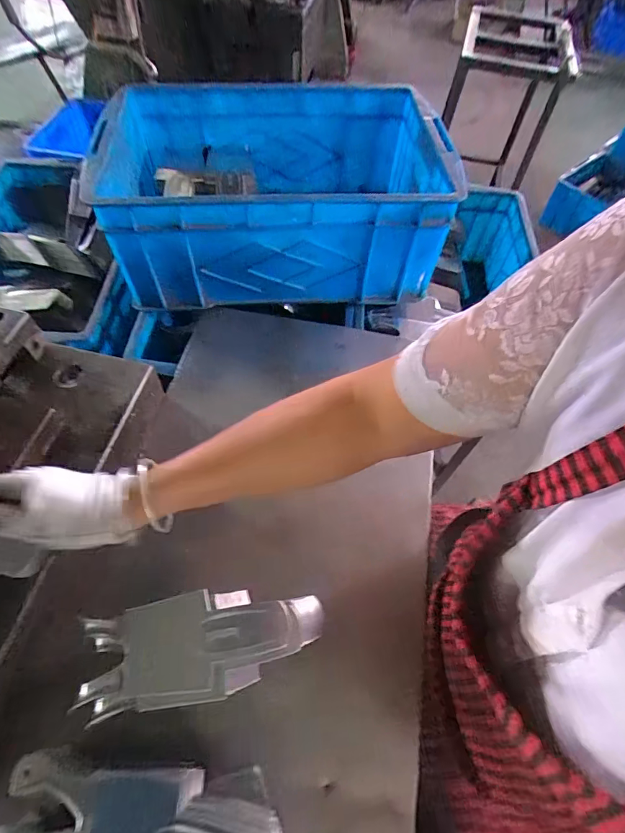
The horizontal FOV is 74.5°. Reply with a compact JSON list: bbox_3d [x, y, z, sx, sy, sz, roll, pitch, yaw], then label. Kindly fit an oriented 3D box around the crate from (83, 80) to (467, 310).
[{"bbox_3d":[-0.062,-0.330,0.615,0.449,0.172,0.298,-2,58,-5],"label":"crate"}]

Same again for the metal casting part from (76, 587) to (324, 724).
[{"bbox_3d":[-0.088,0.208,0.375,0.195,0.083,0.078,-7,59,-8],"label":"metal casting part"}]

